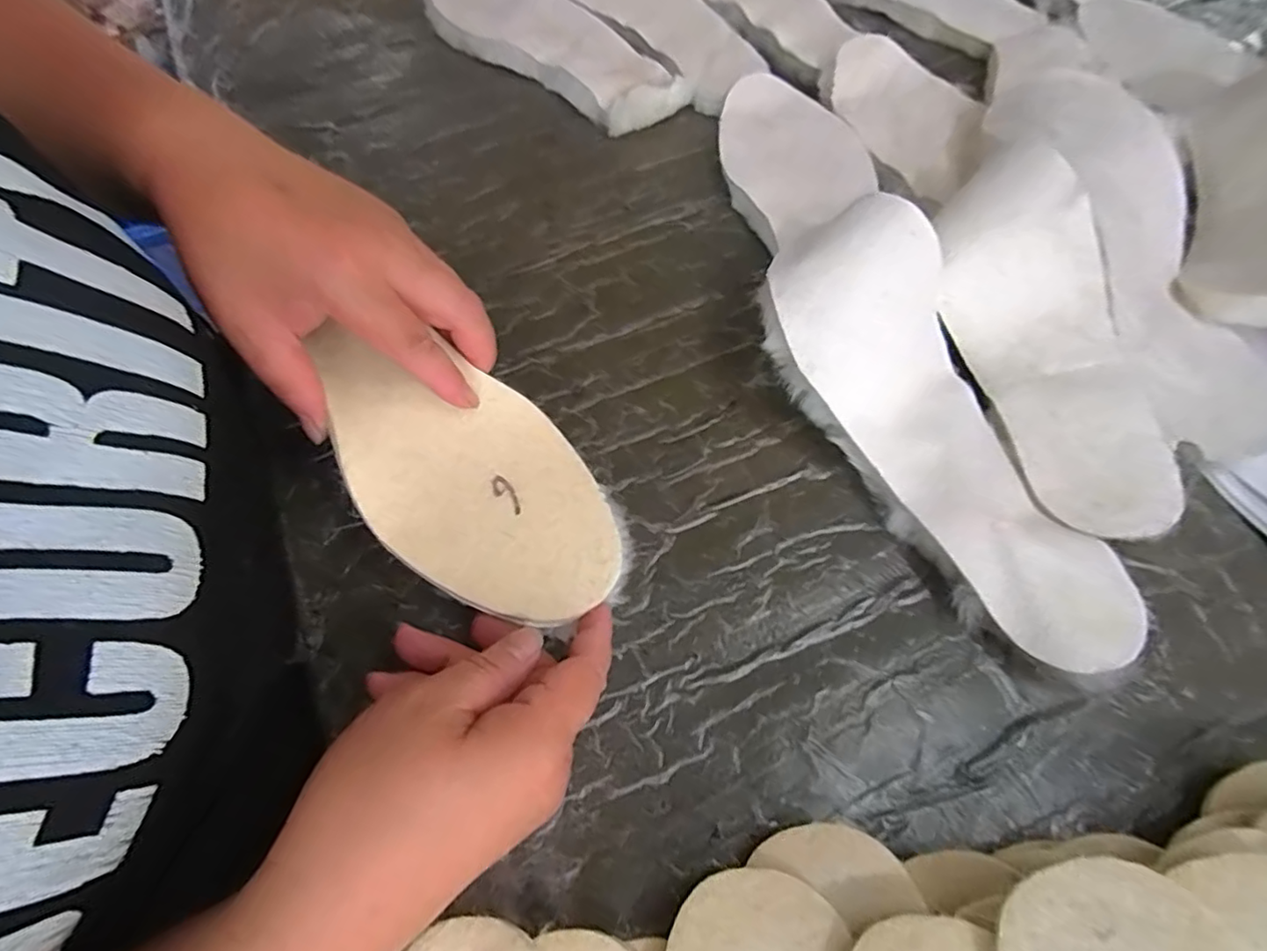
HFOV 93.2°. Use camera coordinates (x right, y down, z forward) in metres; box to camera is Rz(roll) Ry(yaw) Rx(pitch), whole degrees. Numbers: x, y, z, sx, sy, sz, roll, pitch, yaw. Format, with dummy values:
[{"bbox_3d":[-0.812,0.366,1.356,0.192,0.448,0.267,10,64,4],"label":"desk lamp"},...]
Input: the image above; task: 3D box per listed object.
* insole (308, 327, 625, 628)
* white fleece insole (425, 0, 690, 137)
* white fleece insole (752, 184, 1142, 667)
[{"bbox_3d":[-0.083,-0.005,0.284,0.180,0.010,0.092,43,66,13],"label":"insole"},{"bbox_3d":[-0.064,-0.358,0.497,0.271,0.030,0.095,37,70,22],"label":"white fleece insole"},{"bbox_3d":[0.149,-0.031,0.286,0.100,0.057,0.242,-30,66,-12],"label":"white fleece insole"}]

